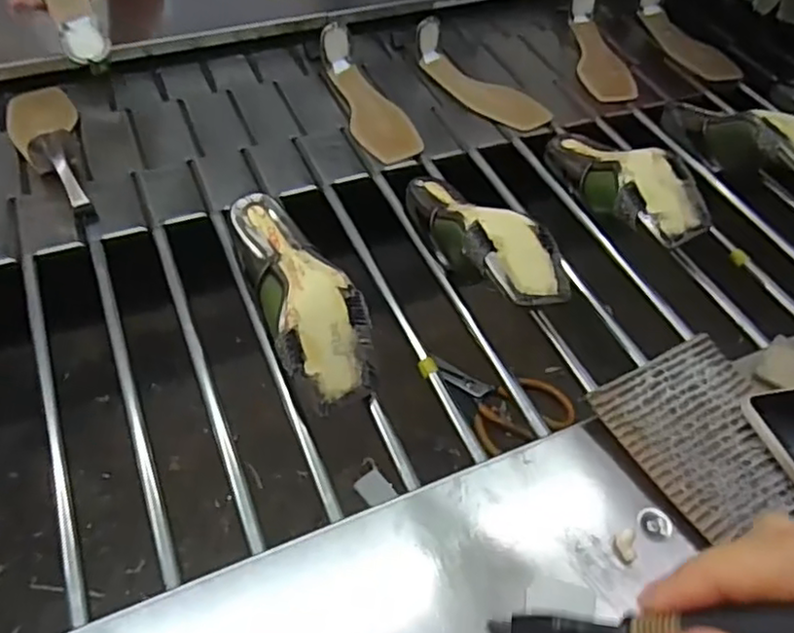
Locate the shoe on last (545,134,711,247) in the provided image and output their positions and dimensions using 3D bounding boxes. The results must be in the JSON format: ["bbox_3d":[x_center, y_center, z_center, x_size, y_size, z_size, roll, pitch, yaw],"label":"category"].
[{"bbox_3d":[0.238,-0.145,0.725,0.076,0.077,0.223,-19,35,-18],"label":"shoe on last"}]

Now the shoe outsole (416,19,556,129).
[{"bbox_3d":[0.114,-0.320,0.887,0.216,0.054,0.079,35,60,22],"label":"shoe outsole"}]

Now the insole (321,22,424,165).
[{"bbox_3d":[-0.034,-0.285,0.843,0.077,0.063,0.208,-18,55,-14],"label":"insole"}]

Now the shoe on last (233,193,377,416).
[{"bbox_3d":[-0.091,-0.018,0.623,0.080,0.076,0.220,-22,56,-17],"label":"shoe on last"}]

